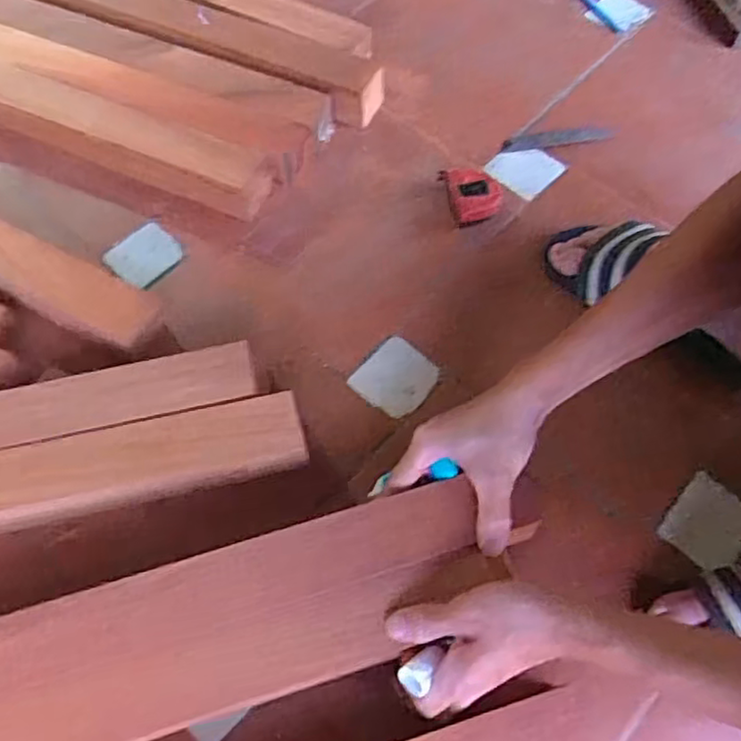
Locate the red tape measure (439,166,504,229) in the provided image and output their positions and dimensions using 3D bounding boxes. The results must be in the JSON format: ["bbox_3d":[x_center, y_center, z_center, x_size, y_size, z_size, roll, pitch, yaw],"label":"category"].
[{"bbox_3d":[0.111,-0.197,0.755,0.054,0.038,0.075,-16,64,-8],"label":"red tape measure"}]

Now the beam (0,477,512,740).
[{"bbox_3d":[-0.440,0.285,0.487,1.086,0.073,0.138,-16,64,-6],"label":"beam"}]

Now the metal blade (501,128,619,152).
[{"bbox_3d":[0.226,-0.281,0.814,0.139,0.004,0.029,-7,63,-3],"label":"metal blade"}]

